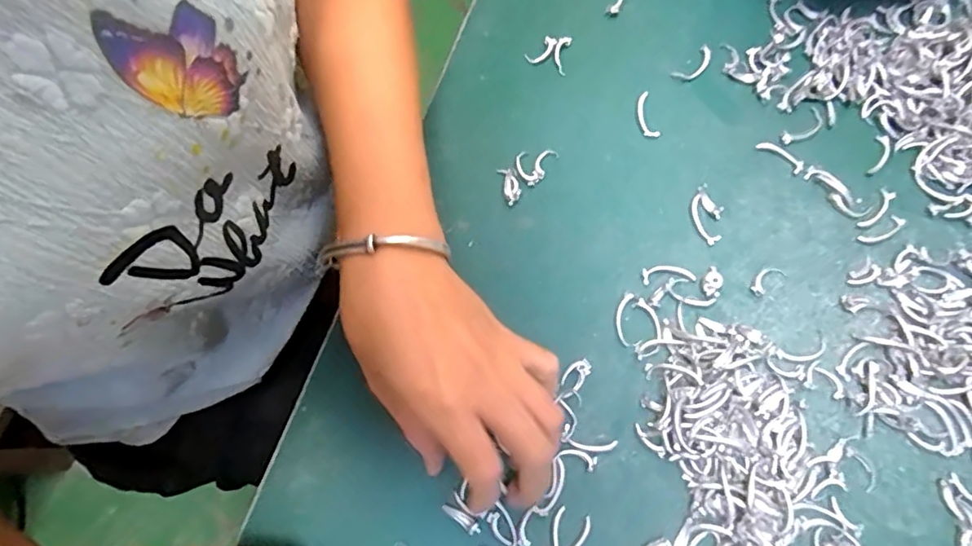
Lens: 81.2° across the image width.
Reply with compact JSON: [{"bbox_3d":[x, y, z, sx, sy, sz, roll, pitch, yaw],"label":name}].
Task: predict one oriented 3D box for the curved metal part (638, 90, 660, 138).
[{"bbox_3d":[0.100,-0.098,0.352,0.010,0.006,0.029,-14,73,-4],"label":"curved metal part"}]

